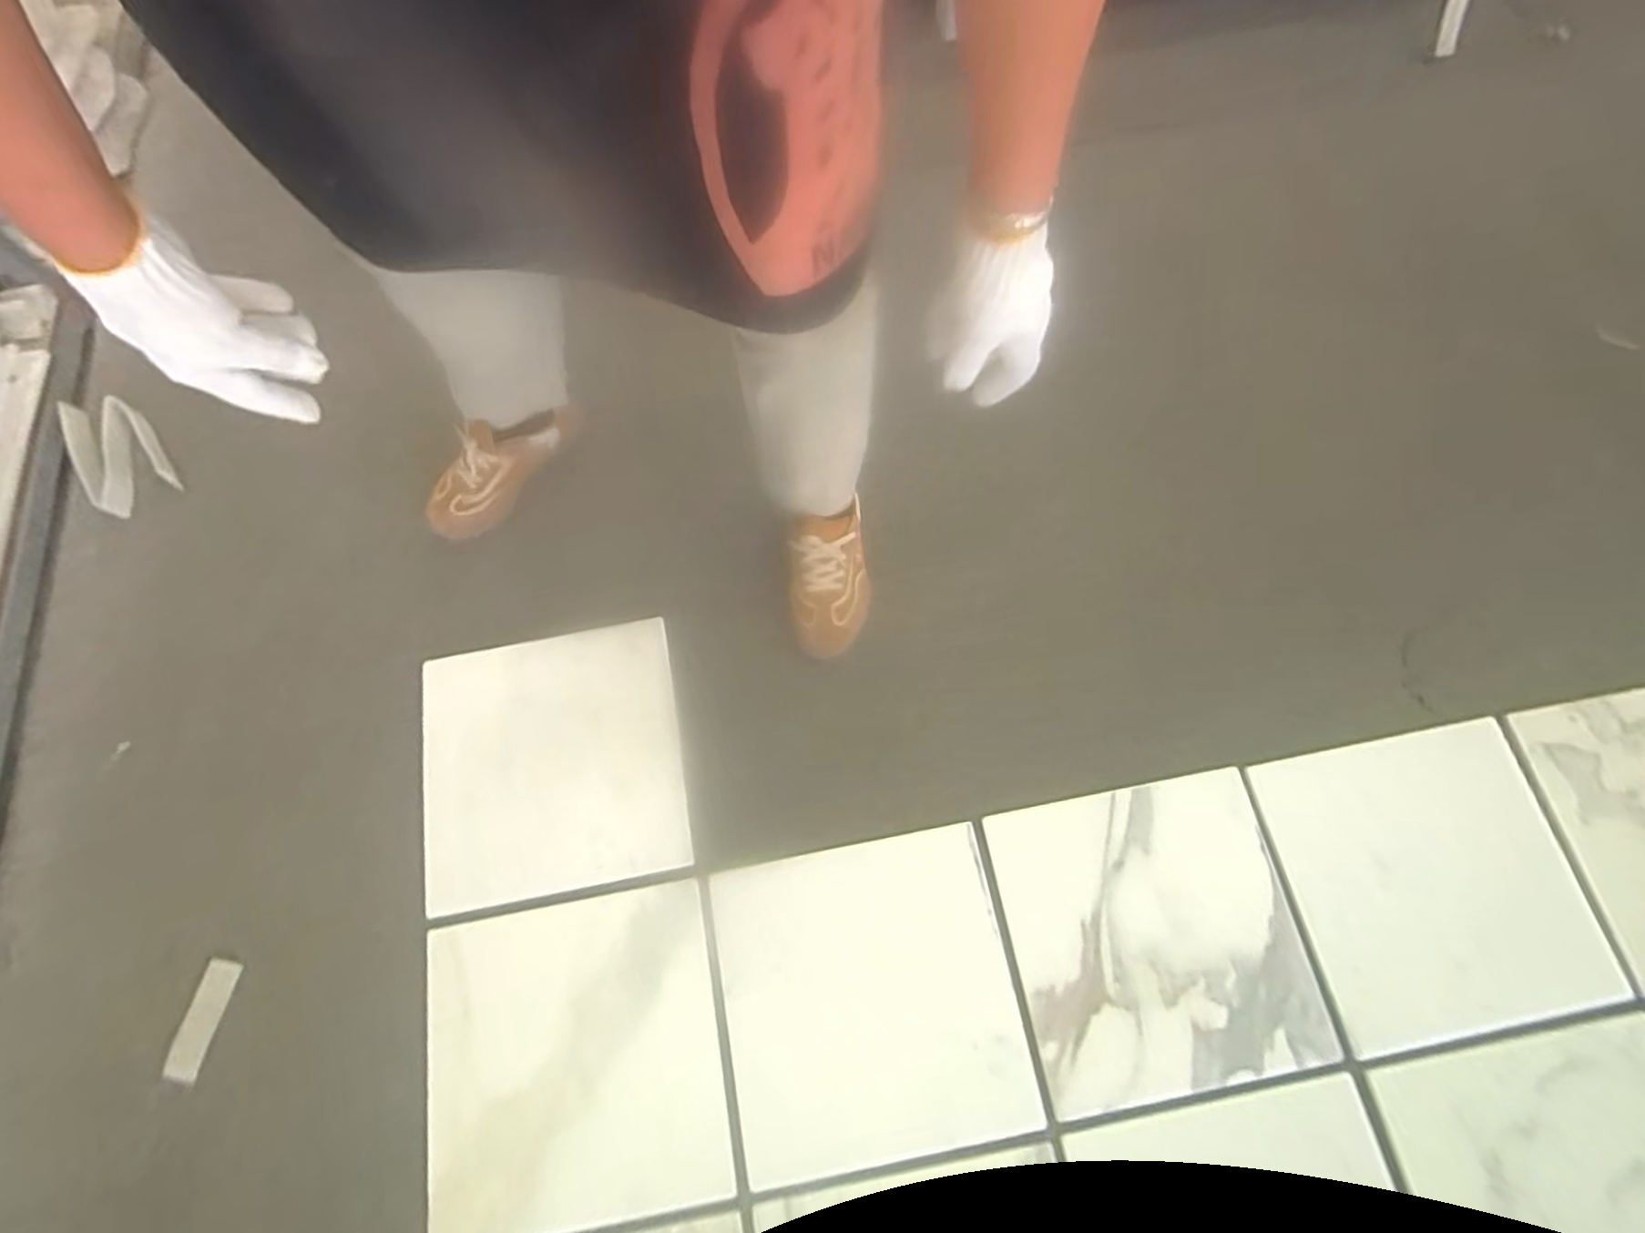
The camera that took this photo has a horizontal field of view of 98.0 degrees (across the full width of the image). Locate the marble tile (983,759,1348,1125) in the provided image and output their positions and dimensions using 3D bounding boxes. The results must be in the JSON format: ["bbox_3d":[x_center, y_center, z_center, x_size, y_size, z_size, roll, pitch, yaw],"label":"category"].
[{"bbox_3d":[0.345,0.331,0.751,0.286,0.005,0.288,-10,68,-1],"label":"marble tile"}]

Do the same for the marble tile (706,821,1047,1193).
[{"bbox_3d":[0.047,0.393,0.746,0.293,0.007,0.292,-11,68,-2],"label":"marble tile"}]

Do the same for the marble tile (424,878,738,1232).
[{"bbox_3d":[-0.259,0.452,0.739,0.295,0.016,0.291,-11,68,-2],"label":"marble tile"}]

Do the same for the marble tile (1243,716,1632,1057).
[{"bbox_3d":[0.636,0.270,0.751,0.284,0.014,0.280,-11,68,-2],"label":"marble tile"}]

